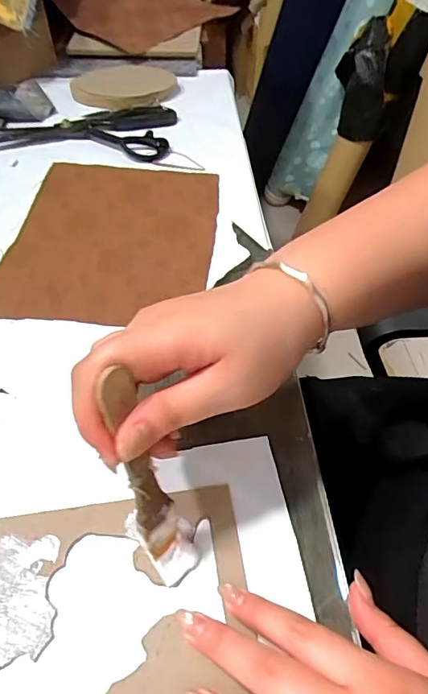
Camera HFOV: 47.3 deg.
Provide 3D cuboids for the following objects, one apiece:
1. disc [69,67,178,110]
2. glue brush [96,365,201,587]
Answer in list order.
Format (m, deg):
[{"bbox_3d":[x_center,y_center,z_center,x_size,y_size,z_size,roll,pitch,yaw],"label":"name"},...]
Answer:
[{"bbox_3d":[-0.121,-0.359,0.669,0.129,0.013,0.129,0,51,0],"label":"disc"},{"bbox_3d":[-0.035,0.069,0.257,0.029,0.137,0.022,-24,32,-18],"label":"glue brush"}]

